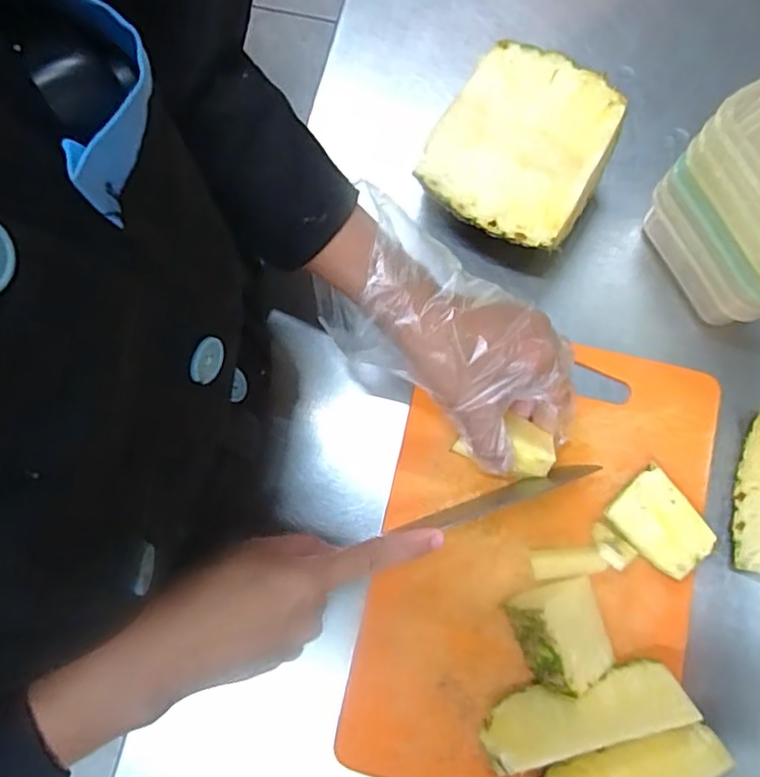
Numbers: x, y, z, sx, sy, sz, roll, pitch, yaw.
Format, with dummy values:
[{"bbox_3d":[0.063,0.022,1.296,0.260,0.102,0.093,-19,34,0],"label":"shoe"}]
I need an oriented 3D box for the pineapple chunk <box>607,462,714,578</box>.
[{"bbox_3d":[0.178,0.087,0.394,0.045,0.017,0.060,-40,81,-6],"label":"pineapple chunk"}]

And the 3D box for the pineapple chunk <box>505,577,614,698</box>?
[{"bbox_3d":[0.111,0.147,0.371,0.056,0.041,0.061,-18,79,-2],"label":"pineapple chunk"}]

